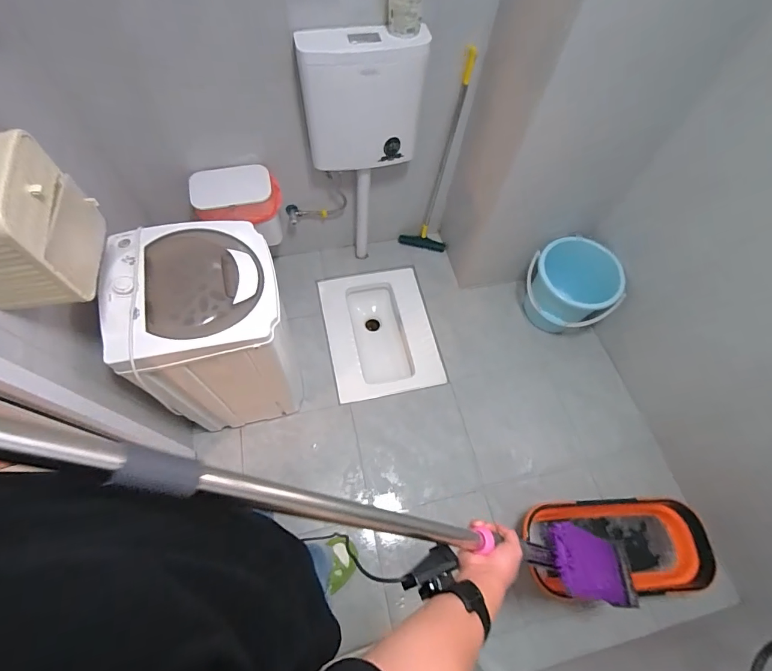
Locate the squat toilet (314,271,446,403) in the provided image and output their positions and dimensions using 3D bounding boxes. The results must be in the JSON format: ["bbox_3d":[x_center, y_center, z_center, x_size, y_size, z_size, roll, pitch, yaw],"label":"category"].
[{"bbox_3d":[-0.030,0.008,1.749,0.437,0.197,0.577,-11,66,-6],"label":"squat toilet"}]

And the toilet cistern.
[{"bbox_3d":[-0.067,-0.678,1.186,0.351,0.349,0.106,-10,66,-5],"label":"toilet cistern"}]

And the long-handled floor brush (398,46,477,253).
[{"bbox_3d":[0.173,-0.625,1.499,0.210,0.743,0.211,4,66,1],"label":"long-handled floor brush"}]

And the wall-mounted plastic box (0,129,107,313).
[{"bbox_3d":[-0.605,-0.175,0.653,0.149,0.216,0.213,-9,66,-5],"label":"wall-mounted plastic box"}]

